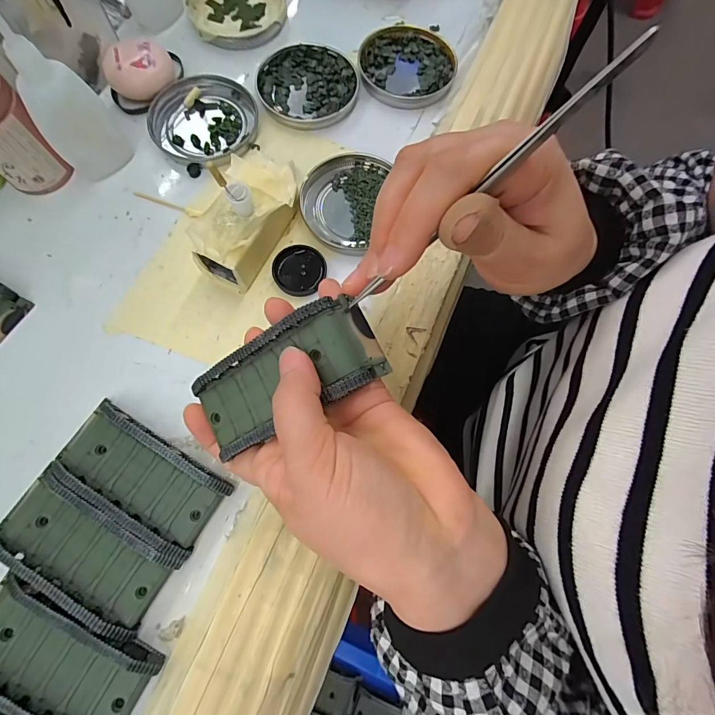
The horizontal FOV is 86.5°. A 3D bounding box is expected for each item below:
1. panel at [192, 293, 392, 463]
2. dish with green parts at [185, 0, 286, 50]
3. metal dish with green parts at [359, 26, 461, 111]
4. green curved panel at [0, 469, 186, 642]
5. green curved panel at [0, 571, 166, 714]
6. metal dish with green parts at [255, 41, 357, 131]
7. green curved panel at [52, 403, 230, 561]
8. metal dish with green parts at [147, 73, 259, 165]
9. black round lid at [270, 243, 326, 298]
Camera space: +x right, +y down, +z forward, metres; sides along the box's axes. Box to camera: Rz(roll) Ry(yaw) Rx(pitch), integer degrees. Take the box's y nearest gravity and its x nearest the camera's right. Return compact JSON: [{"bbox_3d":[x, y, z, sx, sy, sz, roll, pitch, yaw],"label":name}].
[{"bbox_3d":[-0.037,0.010,0.180,0.095,0.019,0.042,-29,75,16],"label":"panel"},{"bbox_3d":[-0.102,-0.294,0.322,0.077,0.012,0.077,0,74,-2],"label":"dish with green parts"},{"bbox_3d":[0.041,-0.240,0.312,0.077,0.009,0.081,0,74,-2],"label":"metal dish with green parts"},{"bbox_3d":[-0.145,0.101,0.203,0.092,0.018,0.044,31,76,7],"label":"green curved panel"},{"bbox_3d":[-0.149,0.149,0.188,0.090,0.016,0.045,29,75,7],"label":"green curved panel"},{"bbox_3d":[-0.039,-0.217,0.302,0.077,0.008,0.077,0,74,-2],"label":"metal dish with green parts"},{"bbox_3d":[-0.122,0.066,0.214,0.093,0.018,0.045,31,76,7],"label":"green curved panel"},{"bbox_3d":[-0.118,-0.181,0.289,0.074,0.008,0.078,0,74,-2],"label":"metal dish with green parts"},{"bbox_3d":[-0.039,-0.059,0.259,0.034,0.006,0.034,0,74,-2],"label":"black round lid"}]

